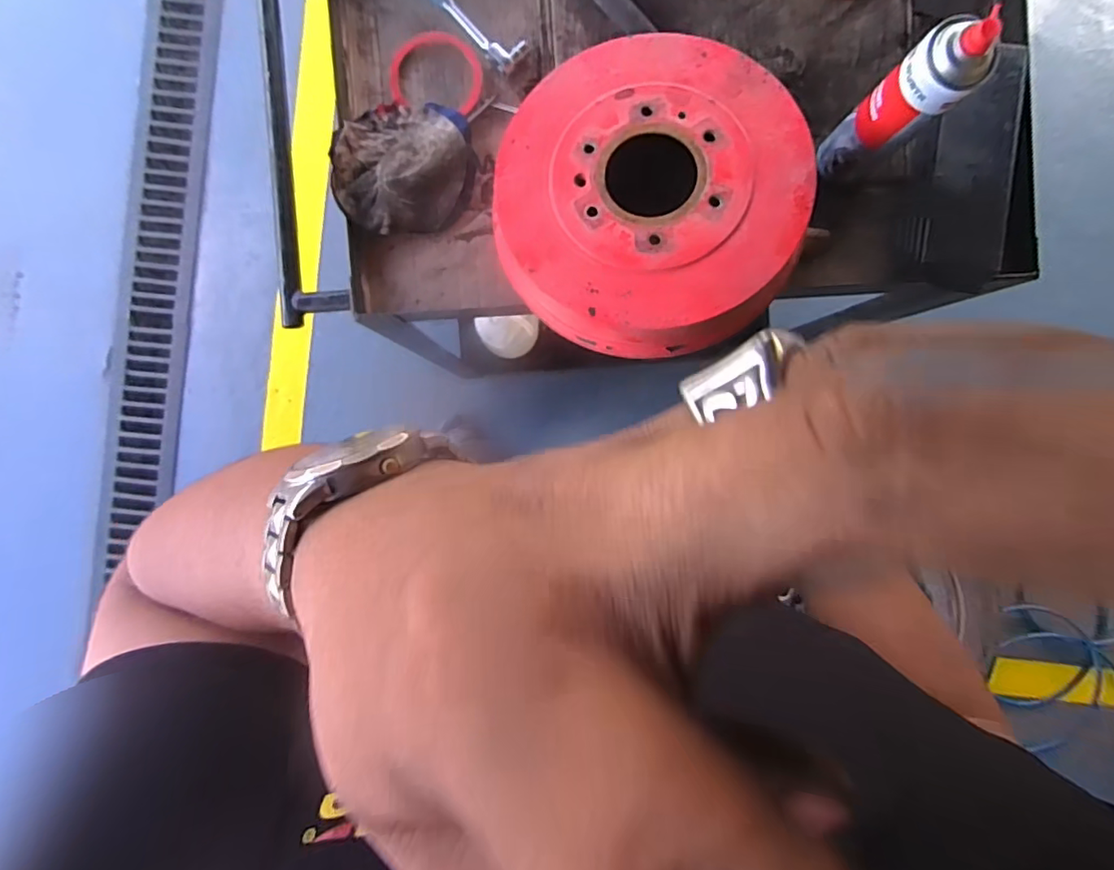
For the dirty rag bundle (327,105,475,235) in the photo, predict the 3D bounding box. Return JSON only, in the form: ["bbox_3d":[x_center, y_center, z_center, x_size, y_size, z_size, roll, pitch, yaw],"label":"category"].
[{"bbox_3d":[-0.177,-0.314,0.616,0.151,0.038,0.156,0,93,-3],"label":"dirty rag bundle"}]

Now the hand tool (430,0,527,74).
[{"bbox_3d":[-0.118,-0.502,0.620,0.185,0.020,0.043,39,91,-4],"label":"hand tool"}]

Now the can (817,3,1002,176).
[{"bbox_3d":[0.343,-0.328,0.539,0.057,0.215,0.066,-37,91,1],"label":"can"}]

